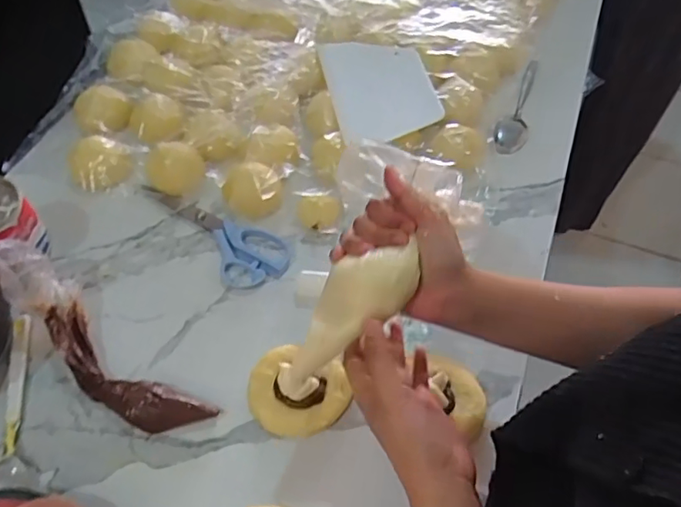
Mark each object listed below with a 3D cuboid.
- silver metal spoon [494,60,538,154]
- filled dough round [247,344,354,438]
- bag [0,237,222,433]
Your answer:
[{"bbox_3d":[0.234,-0.190,0.727,0.039,0.030,0.173,20,57,12],"label":"silver metal spoon"},{"bbox_3d":[-0.038,0.123,0.491,0.087,0.023,0.072,17,56,10],"label":"filled dough round"},{"bbox_3d":[-0.216,0.080,0.486,0.237,0.064,0.060,41,62,7],"label":"bag"}]

